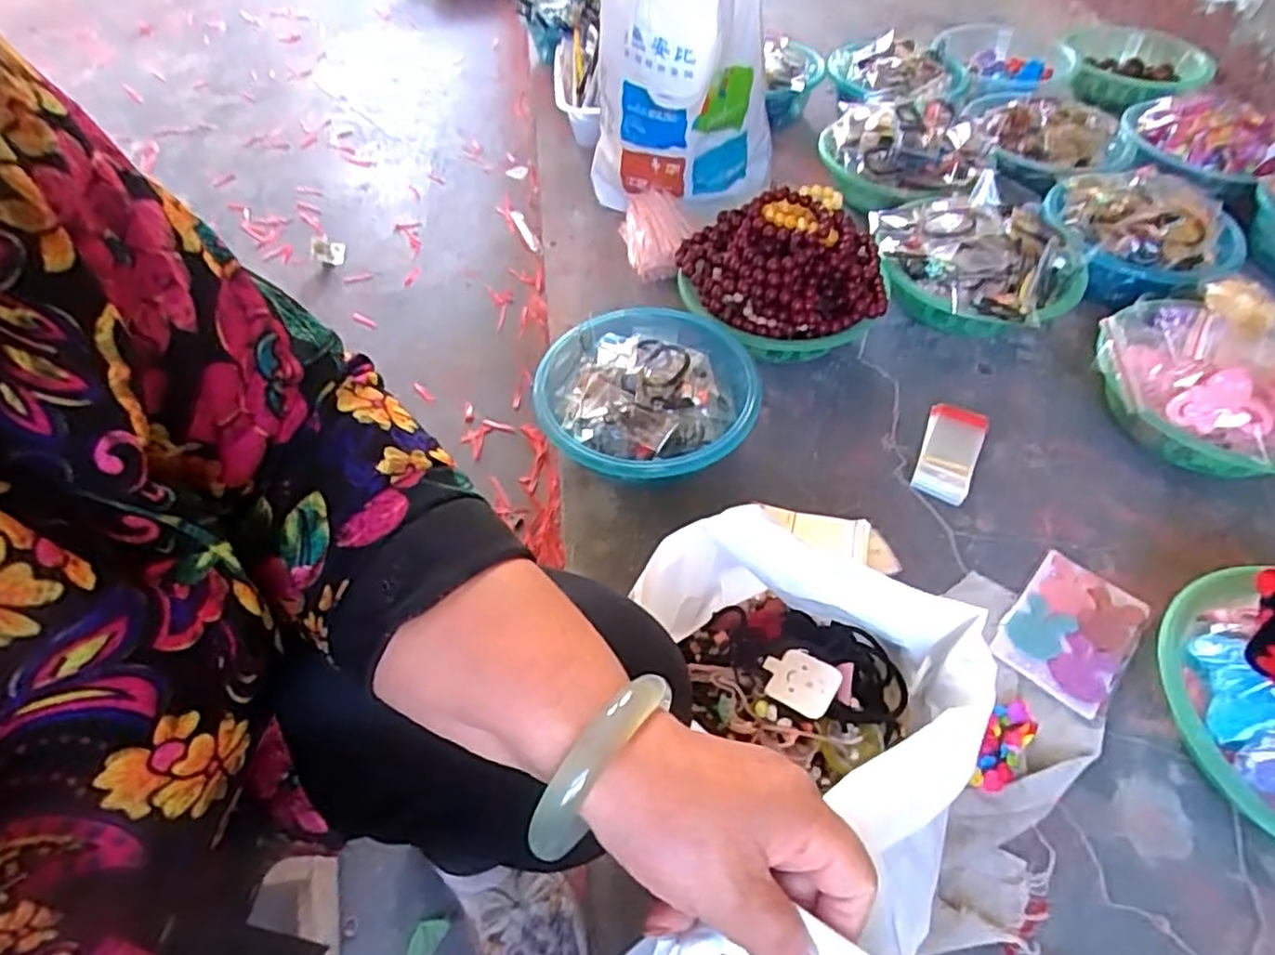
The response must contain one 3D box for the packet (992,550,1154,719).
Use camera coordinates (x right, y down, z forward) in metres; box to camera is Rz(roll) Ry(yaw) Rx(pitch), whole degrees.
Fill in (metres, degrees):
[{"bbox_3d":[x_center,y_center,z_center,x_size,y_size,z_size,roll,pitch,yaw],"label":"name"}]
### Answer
[{"bbox_3d":[0.384,0.133,0.615,0.093,0.008,0.140,38,62,24],"label":"packet"}]

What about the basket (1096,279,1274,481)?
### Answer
[{"bbox_3d":[0.600,-0.088,0.720,0.245,0.108,0.190,27,57,19],"label":"basket"}]

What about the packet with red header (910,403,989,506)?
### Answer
[{"bbox_3d":[0.328,-0.028,0.729,0.057,0.016,0.131,22,56,15],"label":"packet with red header"}]

